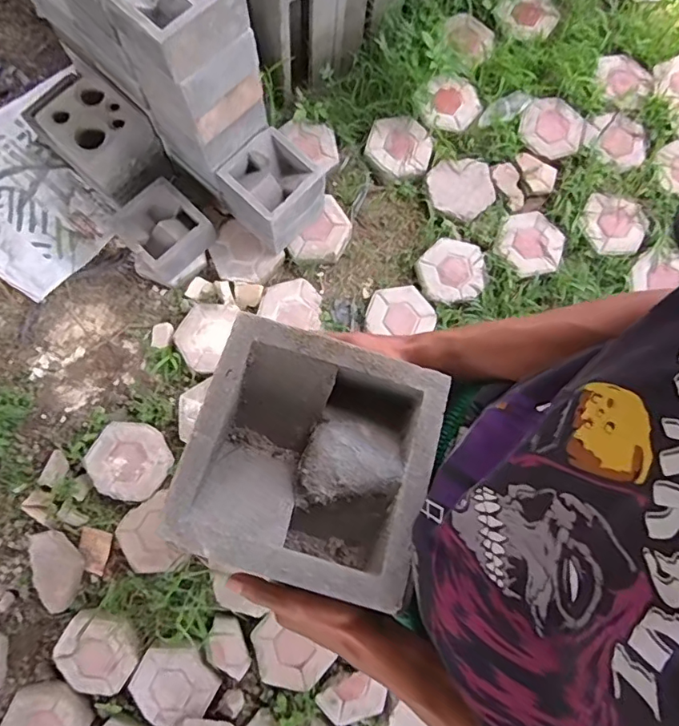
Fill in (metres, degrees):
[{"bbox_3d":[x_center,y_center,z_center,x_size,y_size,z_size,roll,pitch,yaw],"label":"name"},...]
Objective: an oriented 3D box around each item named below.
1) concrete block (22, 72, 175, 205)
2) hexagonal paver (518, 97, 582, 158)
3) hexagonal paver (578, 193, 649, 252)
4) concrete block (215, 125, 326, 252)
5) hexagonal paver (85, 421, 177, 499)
[{"bbox_3d":[-0.620,-0.578,1.418,0.255,0.268,0.209,41,79,7],"label":"concrete block"},{"bbox_3d":[0.663,-0.733,1.627,0.197,0.049,0.181,27,80,4],"label":"hexagonal paver"},{"bbox_3d":[0.825,-0.417,1.569,0.200,0.029,0.173,16,77,2],"label":"hexagonal paver"},{"bbox_3d":[-0.170,-0.459,1.407,0.217,0.187,0.212,44,80,8],"label":"concrete block"},{"bbox_3d":[-0.547,0.255,1.356,0.195,0.058,0.196,-40,81,-10],"label":"hexagonal paver"}]

